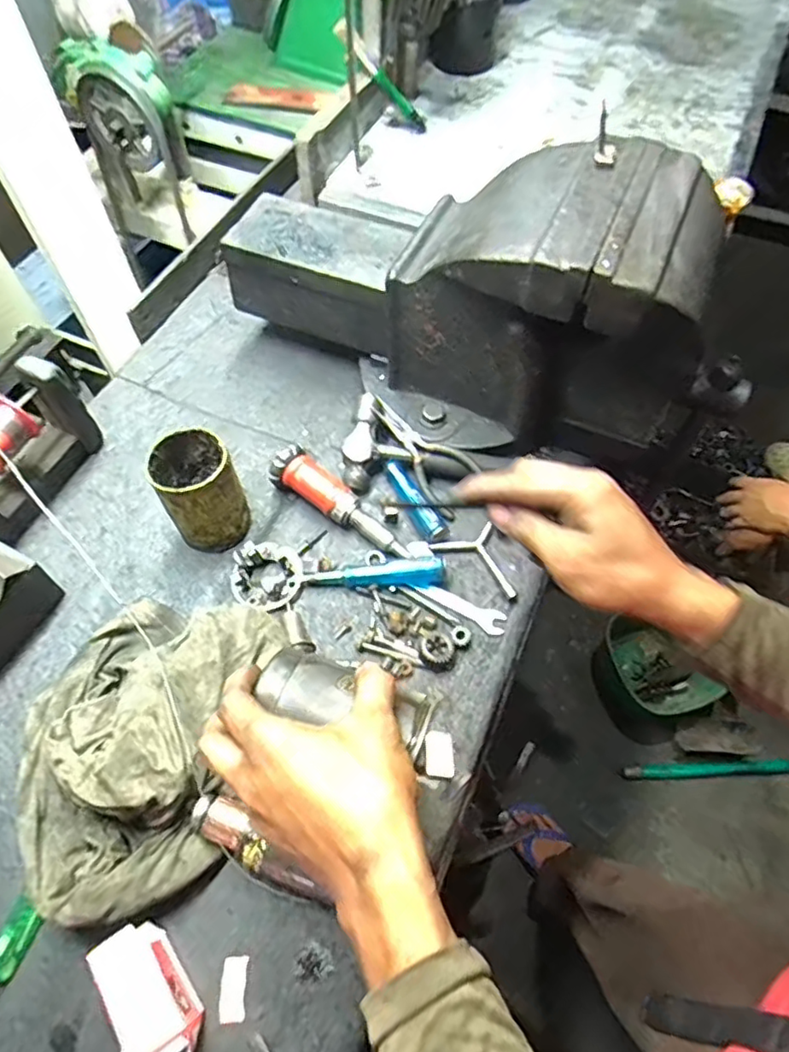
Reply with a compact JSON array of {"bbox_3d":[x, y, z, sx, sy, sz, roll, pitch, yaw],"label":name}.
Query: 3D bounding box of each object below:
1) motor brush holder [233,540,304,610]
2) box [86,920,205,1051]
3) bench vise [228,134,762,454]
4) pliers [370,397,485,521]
[{"bbox_3d":[-0.130,0.048,0.621,0.072,0.026,0.068,0,60,0],"label":"motor brush holder"},{"bbox_3d":[-0.177,0.350,0.444,0.046,0.038,0.107,-34,66,-18],"label":"box"},{"bbox_3d":[0.055,-0.245,0.628,0.514,0.245,0.209,13,61,7],"label":"bench vise"},{"bbox_3d":[0.033,-0.083,0.667,0.060,0.025,0.149,-37,81,-20],"label":"pliers"}]

